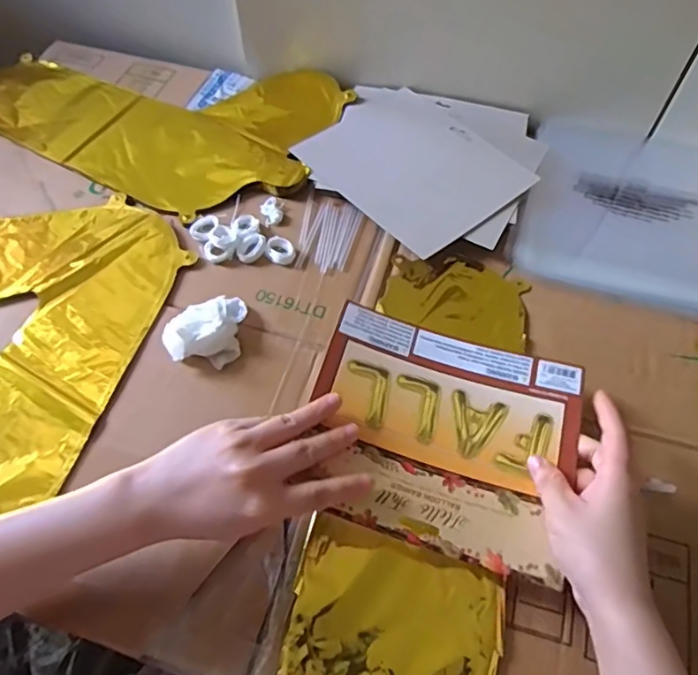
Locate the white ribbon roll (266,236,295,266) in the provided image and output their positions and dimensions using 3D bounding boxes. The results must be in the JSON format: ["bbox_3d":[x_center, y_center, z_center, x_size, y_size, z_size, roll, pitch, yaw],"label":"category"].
[{"bbox_3d":[-0.063,-0.079,0.525,0.025,0.009,0.029,-8,61,-5],"label":"white ribbon roll"}]

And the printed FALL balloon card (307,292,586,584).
[{"bbox_3d":[0.067,0.066,0.411,0.186,0.020,0.161,15,61,8],"label":"printed FALL balloon card"}]

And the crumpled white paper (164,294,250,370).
[{"bbox_3d":[-0.114,-0.005,0.468,0.068,0.029,0.055,-22,63,-12],"label":"crumpled white paper"}]

